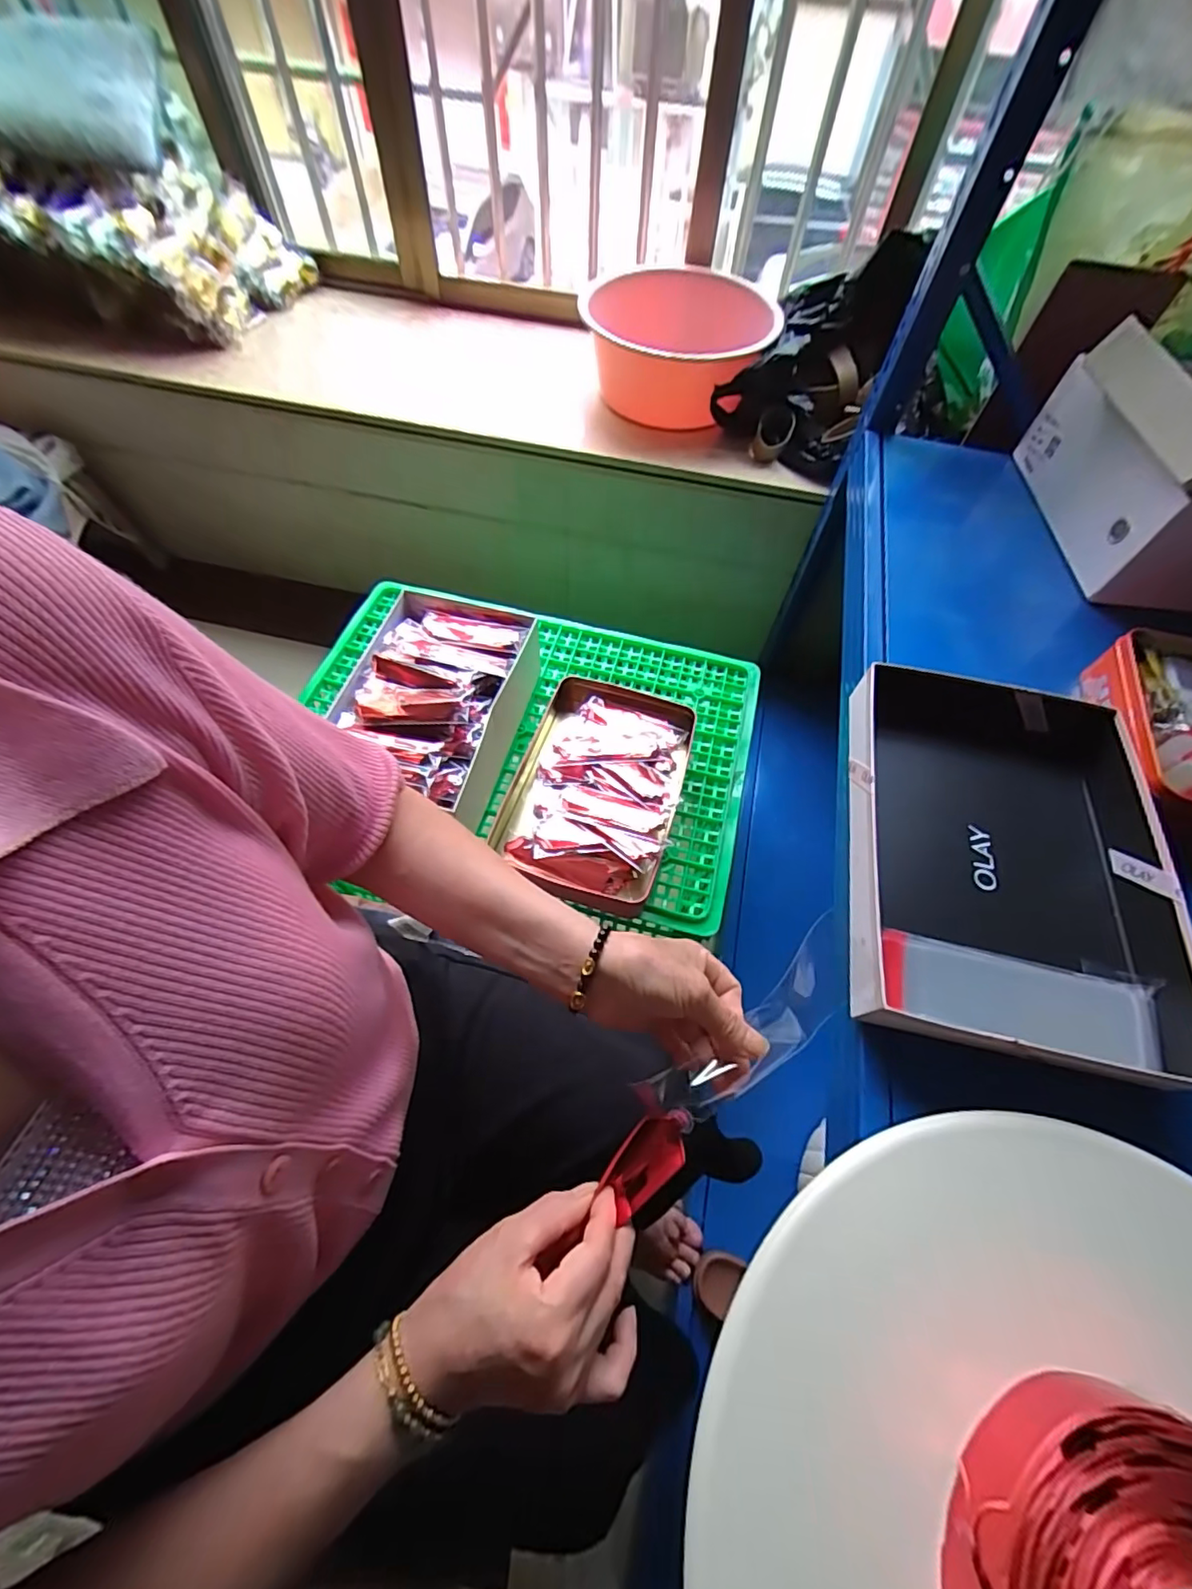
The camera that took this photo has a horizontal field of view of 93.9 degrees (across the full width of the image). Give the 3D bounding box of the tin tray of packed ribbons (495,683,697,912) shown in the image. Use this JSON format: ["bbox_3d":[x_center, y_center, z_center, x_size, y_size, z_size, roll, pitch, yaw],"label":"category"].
[{"bbox_3d":[0.003,-0.009,0.737,0.216,0.081,0.310,14,61,6],"label":"tin tray of packed ribbons"}]

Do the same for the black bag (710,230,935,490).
[{"bbox_3d":[0.367,-0.727,0.932,0.249,0.245,0.208,37,66,17],"label":"black bag"}]

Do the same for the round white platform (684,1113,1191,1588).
[{"bbox_3d":[0.253,0.395,0.257,0.387,0.030,0.419,1,61,-2],"label":"round white platform"}]

